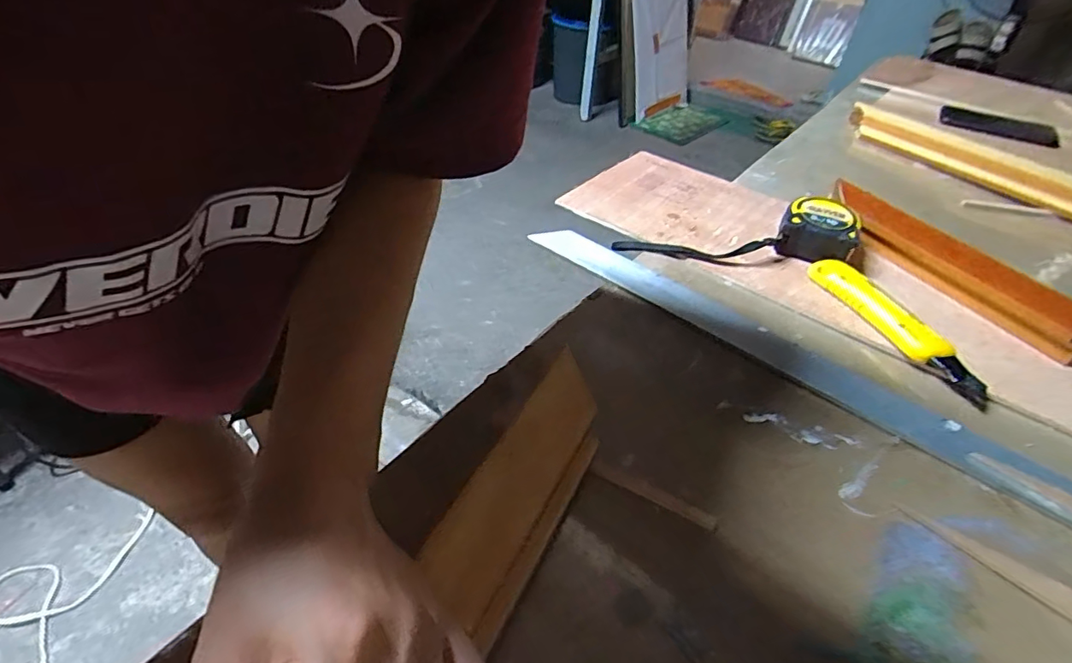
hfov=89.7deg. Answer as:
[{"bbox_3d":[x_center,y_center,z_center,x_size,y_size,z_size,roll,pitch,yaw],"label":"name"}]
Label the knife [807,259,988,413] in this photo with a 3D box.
[{"bbox_3d":[0.297,-0.007,0.446,0.022,0.028,0.164,-16,47,-21],"label":"knife"}]

